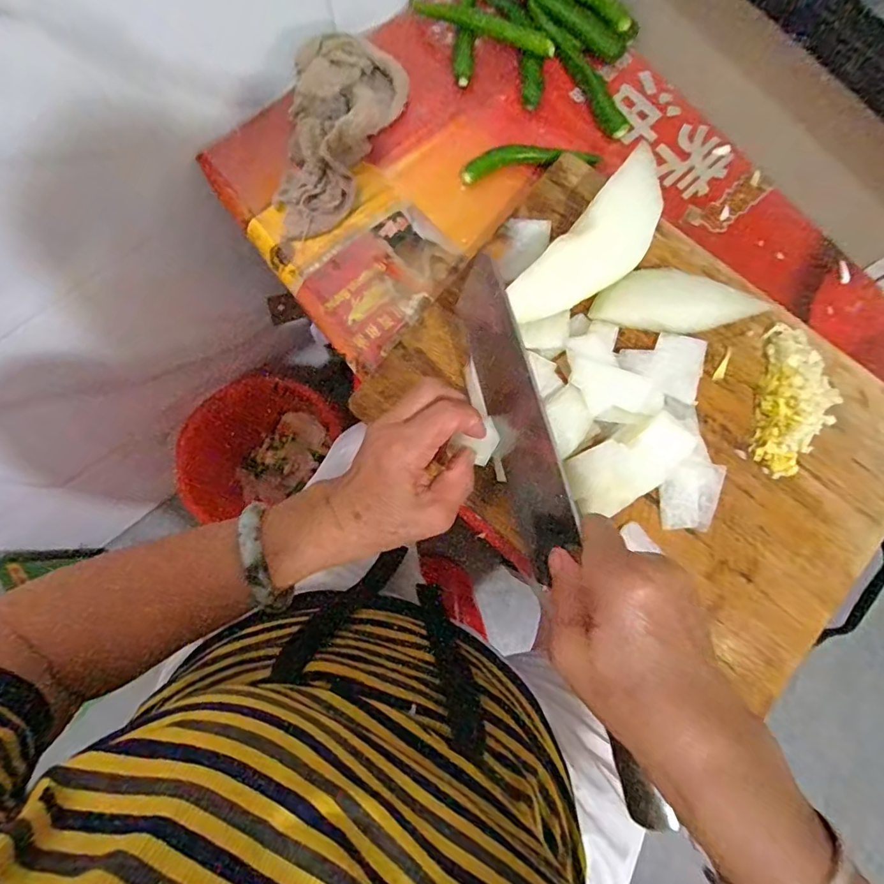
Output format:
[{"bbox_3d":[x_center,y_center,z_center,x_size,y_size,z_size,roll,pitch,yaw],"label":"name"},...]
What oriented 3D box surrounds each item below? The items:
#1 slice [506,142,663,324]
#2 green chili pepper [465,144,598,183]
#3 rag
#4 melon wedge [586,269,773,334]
[{"bbox_3d":[0.121,-0.149,0.403,0.057,0.042,0.157,41,81,6],"label":"slice"},{"bbox_3d":[0.079,-0.255,0.458,0.122,0.011,0.031,-4,80,-2],"label":"green chili pepper"},{"bbox_3d":[-0.098,-0.268,0.451,0.078,0.051,0.174,22,94,3],"label":"rag"},{"bbox_3d":[0.188,-0.112,0.406,0.118,0.020,0.043,7,79,16],"label":"melon wedge"}]

